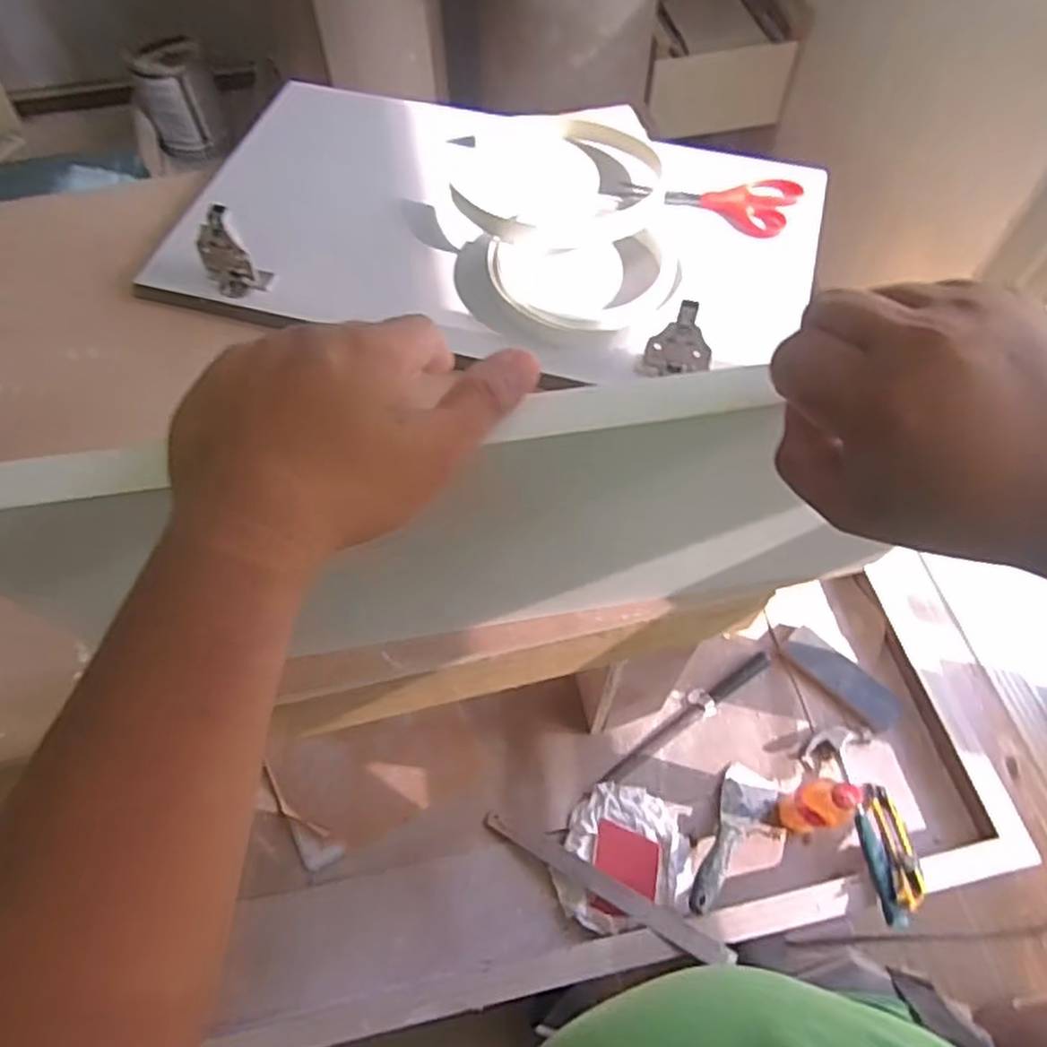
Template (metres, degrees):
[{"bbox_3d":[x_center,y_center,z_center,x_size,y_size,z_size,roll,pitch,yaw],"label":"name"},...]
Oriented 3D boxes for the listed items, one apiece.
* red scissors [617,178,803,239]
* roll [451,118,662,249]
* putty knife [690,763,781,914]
[{"bbox_3d":[0.186,-0.319,0.706,0.182,0.020,0.076,2,61,2],"label":"red scissors"},{"bbox_3d":[0.030,-0.355,0.718,0.202,0.028,0.202,0,61,1],"label":"roll"},{"bbox_3d":[0.271,0.414,0.931,0.080,0.027,0.202,31,48,17],"label":"putty knife"}]

